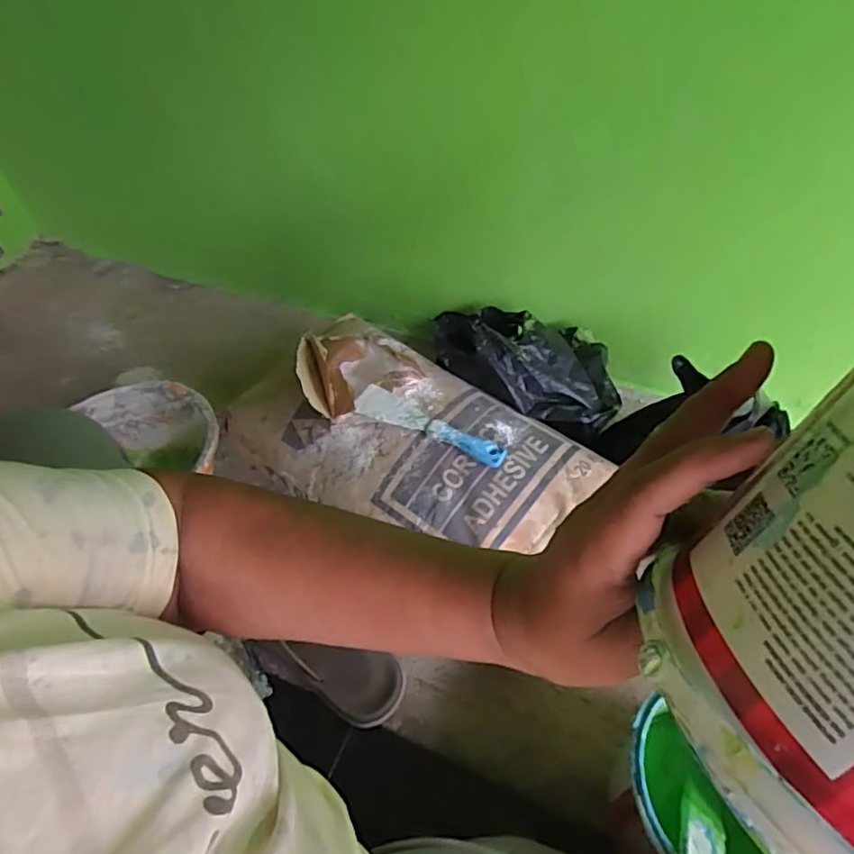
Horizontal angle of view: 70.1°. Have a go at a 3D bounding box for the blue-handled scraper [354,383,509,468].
[{"bbox_3d":[-0.001,0.001,0.740,0.203,0.024,0.043,25,60,23],"label":"blue-handled scraper"}]

